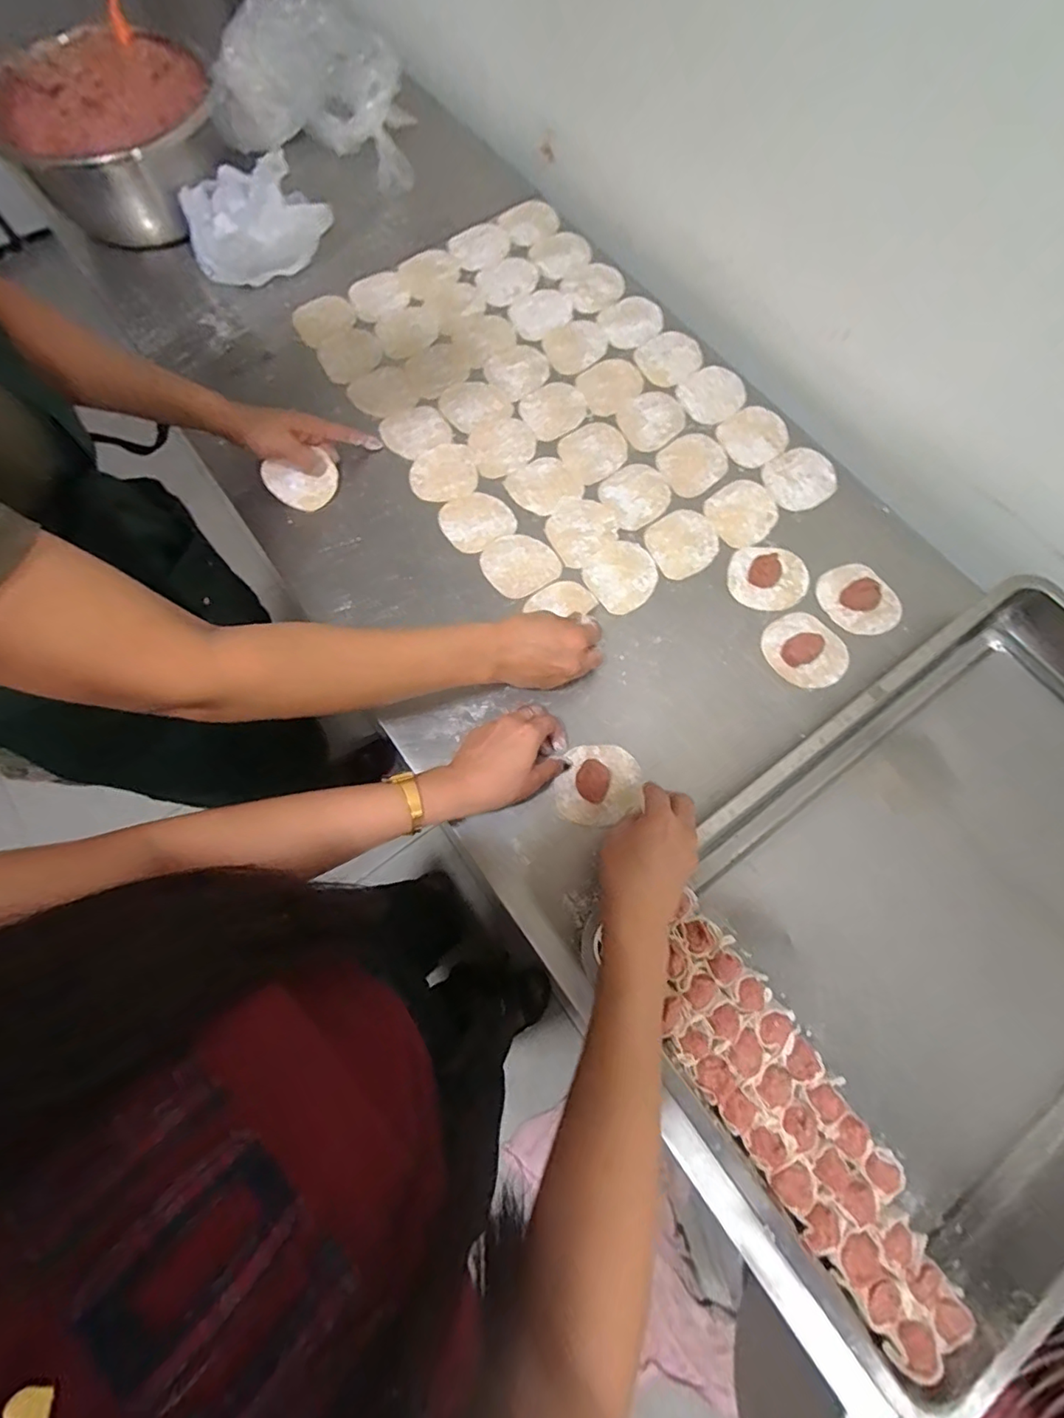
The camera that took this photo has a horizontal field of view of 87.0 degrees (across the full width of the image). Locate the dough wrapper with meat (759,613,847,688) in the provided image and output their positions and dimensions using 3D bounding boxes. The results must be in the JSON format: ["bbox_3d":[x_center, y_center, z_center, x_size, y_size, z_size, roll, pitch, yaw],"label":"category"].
[{"bbox_3d":[0.284,-0.061,0.581,0.074,0.009,0.083,-38,77,-10],"label":"dough wrapper with meat"}]

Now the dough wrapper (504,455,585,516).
[{"bbox_3d":[0.015,-0.258,0.649,0.077,0.004,0.071,-34,76,-9],"label":"dough wrapper"}]

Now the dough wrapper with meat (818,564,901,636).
[{"bbox_3d":[0.348,-0.117,0.598,0.069,0.012,0.083,-24,75,-7],"label":"dough wrapper with meat"}]

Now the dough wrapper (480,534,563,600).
[{"bbox_3d":[-0.014,-0.160,0.616,0.077,0.004,0.075,0,73,0],"label":"dough wrapper"}]

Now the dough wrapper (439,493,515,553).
[{"bbox_3d":[-0.064,-0.214,0.636,0.078,0.006,0.073,0,73,0],"label":"dough wrapper"}]

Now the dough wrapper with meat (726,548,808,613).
[{"bbox_3d":[0.256,-0.142,0.606,0.082,0.013,0.073,10,74,3],"label":"dough wrapper with meat"}]

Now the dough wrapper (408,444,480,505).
[{"bbox_3d":[-0.102,-0.274,0.653,0.081,0.005,0.074,0,73,0],"label":"dough wrapper"}]

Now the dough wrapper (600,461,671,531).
[{"bbox_3d":[0.120,-0.247,0.644,0.078,0.004,0.073,0,73,0],"label":"dough wrapper"}]

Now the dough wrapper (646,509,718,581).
[{"bbox_3d":[0.169,-0.186,0.623,0.080,0.004,0.076,0,73,0],"label":"dough wrapper"}]

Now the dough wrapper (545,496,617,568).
[{"bbox_3d":[0.054,-0.202,0.628,0.082,0.004,0.074,-42,77,-11],"label":"dough wrapper"}]

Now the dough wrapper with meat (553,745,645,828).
[{"bbox_3d":[0.064,0.071,0.531,0.080,0.017,0.075,-4,73,-1],"label":"dough wrapper with meat"}]

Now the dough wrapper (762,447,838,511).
[{"bbox_3d":[0.312,-0.268,0.651,0.089,0.004,0.074,-30,75,-8],"label":"dough wrapper"}]

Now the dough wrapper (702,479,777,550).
[{"bbox_3d":[0.240,-0.223,0.634,0.081,0.004,0.075,0,73,0],"label":"dough wrapper"}]

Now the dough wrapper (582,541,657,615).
[{"bbox_3d":[0.098,-0.146,0.610,0.079,0.004,0.075,0,73,0],"label":"dough wrapper"}]

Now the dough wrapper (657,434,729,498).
[{"bbox_3d":[0.189,-0.288,0.656,0.081,0.004,0.072,-31,75,-9],"label":"dough wrapper"}]

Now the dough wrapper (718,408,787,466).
[{"bbox_3d":[0.266,-0.327,0.671,0.085,0.005,0.071,-34,76,-9],"label":"dough wrapper"}]

